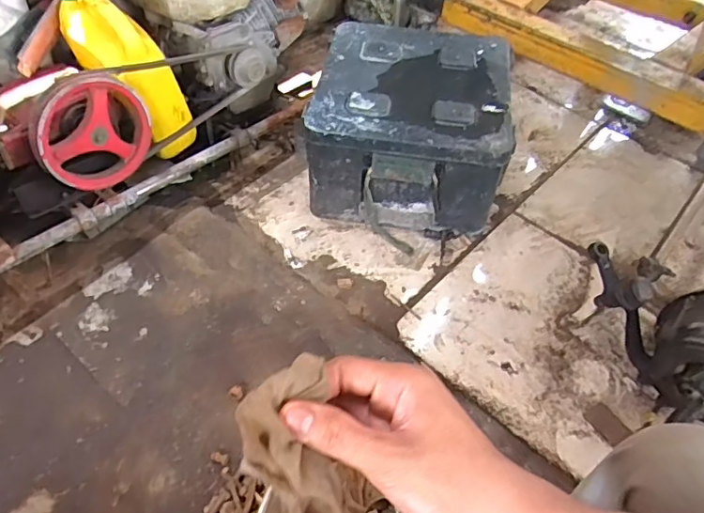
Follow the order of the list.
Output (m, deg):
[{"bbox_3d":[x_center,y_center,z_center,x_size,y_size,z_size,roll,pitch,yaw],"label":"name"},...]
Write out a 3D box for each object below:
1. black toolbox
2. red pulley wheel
[{"bbox_3d":[0.117,-0.260,1.100,0.353,0.243,0.369,8,52,5],"label":"black toolbox"},{"bbox_3d":[-0.433,-0.204,0.883,0.050,0.181,0.189,34,58,23],"label":"red pulley wheel"}]

